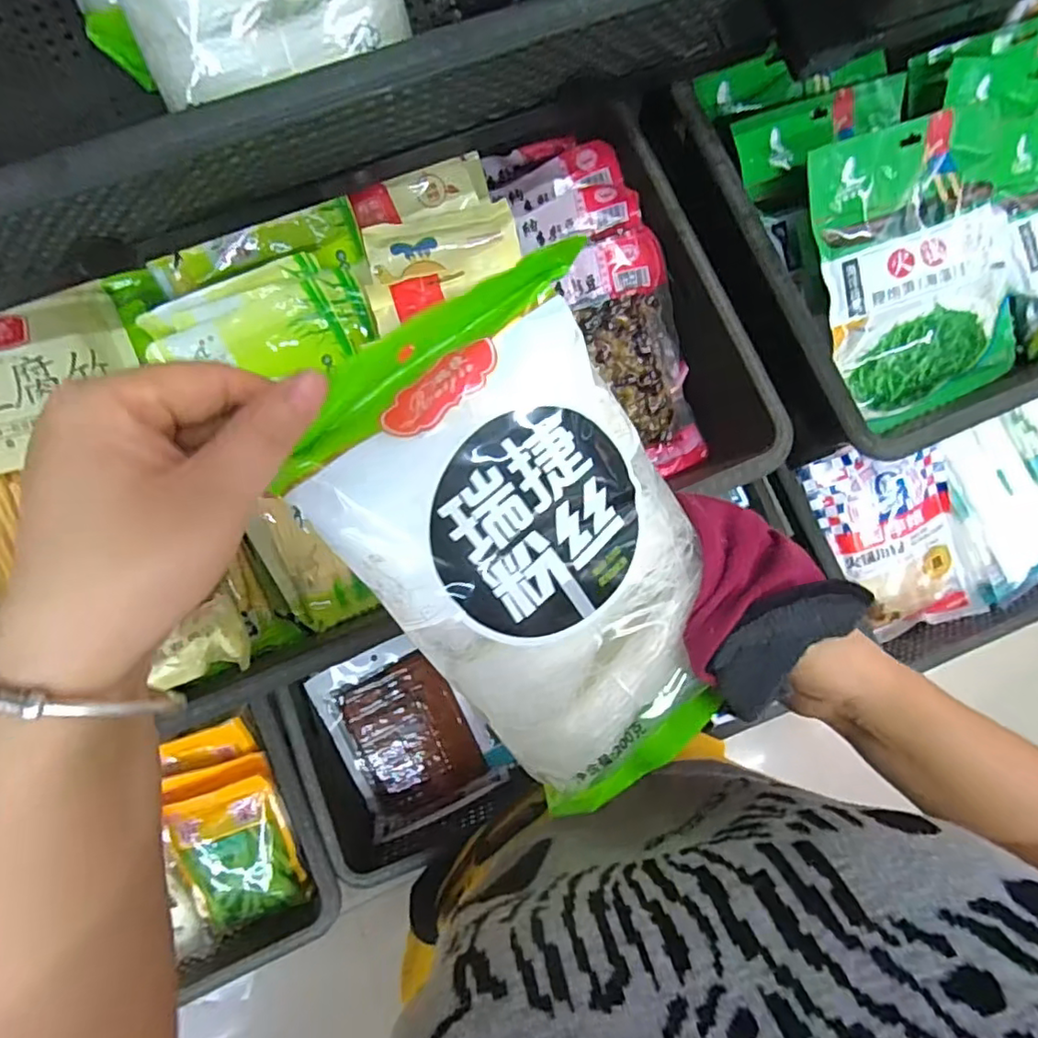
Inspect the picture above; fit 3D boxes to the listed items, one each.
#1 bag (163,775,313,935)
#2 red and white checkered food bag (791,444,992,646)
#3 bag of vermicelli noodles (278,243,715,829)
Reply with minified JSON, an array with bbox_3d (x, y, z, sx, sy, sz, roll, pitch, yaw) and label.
[{"bbox_3d":[-0.293,0.351,0.635,0.115,0.015,0.148,-19,96,0],"label":"bag"},{"bbox_3d":[0.446,0.020,0.720,0.147,0.025,0.244,-26,102,4],"label":"red and white checkered food bag"},{"bbox_3d":[0.015,0.024,0.267,0.129,0.034,0.230,-35,112,-13],"label":"bag of vermicelli noodles"}]

